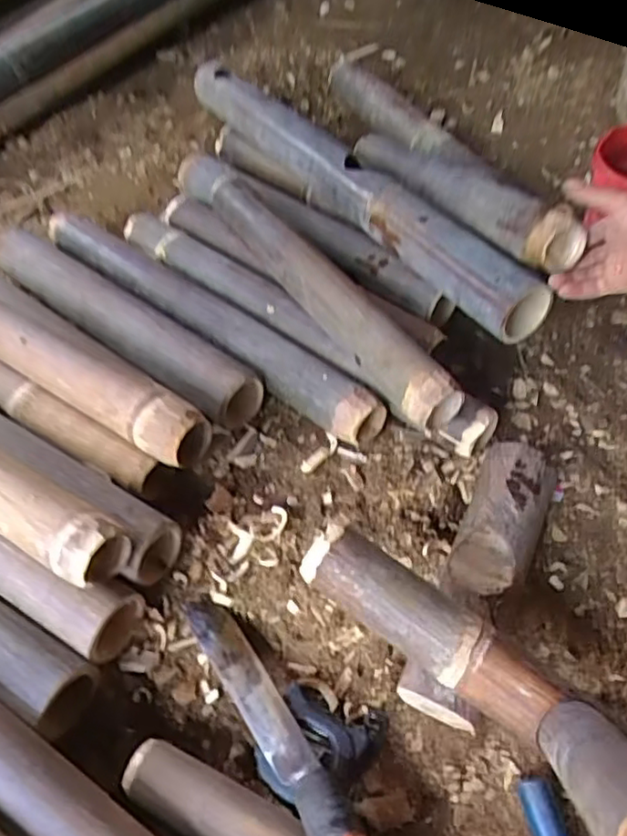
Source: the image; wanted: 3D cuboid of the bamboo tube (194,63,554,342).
[{"bbox_3d":[0.040,-0.326,0.858,0.069,0.085,0.685,-32,59,-15],"label":"bamboo tube"}]

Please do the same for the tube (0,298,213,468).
[{"bbox_3d":[-0.312,-0.079,0.743,0.476,0.065,0.071,29,63,22],"label":"tube"}]

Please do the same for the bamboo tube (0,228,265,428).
[{"bbox_3d":[-0.262,-0.141,0.827,0.478,0.062,0.078,33,63,23],"label":"bamboo tube"}]

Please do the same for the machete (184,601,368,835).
[{"bbox_3d":[-0.027,0.273,0.535,0.040,0.020,0.343,-31,42,-17],"label":"machete"}]

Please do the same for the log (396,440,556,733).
[{"bbox_3d":[0.167,0.147,0.611,0.077,0.054,0.279,19,60,18],"label":"log"}]

